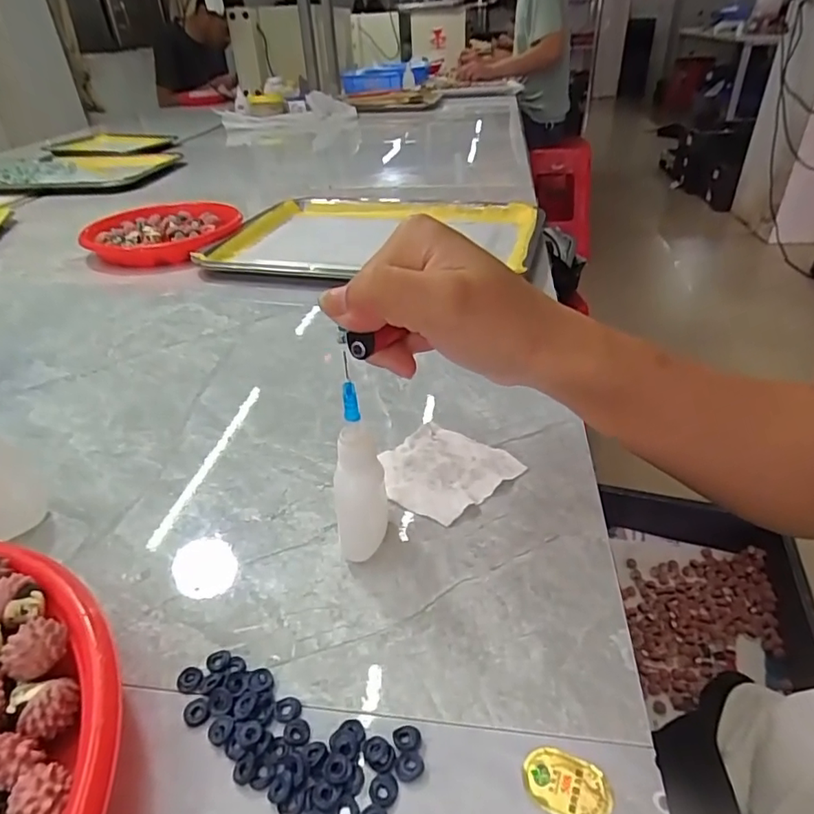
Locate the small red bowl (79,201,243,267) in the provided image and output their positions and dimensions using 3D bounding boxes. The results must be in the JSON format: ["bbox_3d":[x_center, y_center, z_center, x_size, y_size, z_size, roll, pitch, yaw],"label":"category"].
[{"bbox_3d":[-0.281,-0.206,0.643,0.158,0.028,0.143,-1,35,2],"label":"small red bowl"}]

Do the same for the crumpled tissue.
[{"bbox_3d":[0.019,0.033,0.302,0.067,0.005,0.064,-27,42,-32],"label":"crumpled tissue"}]

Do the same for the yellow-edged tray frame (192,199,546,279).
[{"bbox_3d":[-0.028,-0.197,0.623,0.345,0.024,0.232,4,35,8],"label":"yellow-edged tray frame"}]

